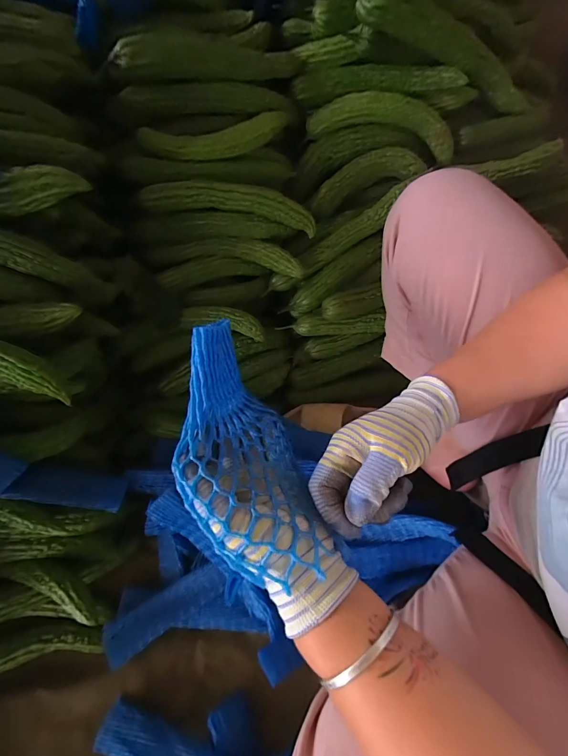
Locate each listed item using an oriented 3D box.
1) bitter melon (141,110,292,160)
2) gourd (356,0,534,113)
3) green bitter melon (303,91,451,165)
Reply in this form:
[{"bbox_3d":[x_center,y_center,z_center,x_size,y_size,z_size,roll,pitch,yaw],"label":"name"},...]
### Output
[{"bbox_3d":[-0.103,-0.372,0.529,0.232,0.036,0.060,-11,69,-5],"label":"bitter melon"},{"bbox_3d":[0.251,-0.487,0.507,0.335,0.047,0.054,8,67,-24],"label":"gourd"},{"bbox_3d":[0.164,-0.418,0.561,0.243,0.067,0.043,10,69,3],"label":"green bitter melon"}]

